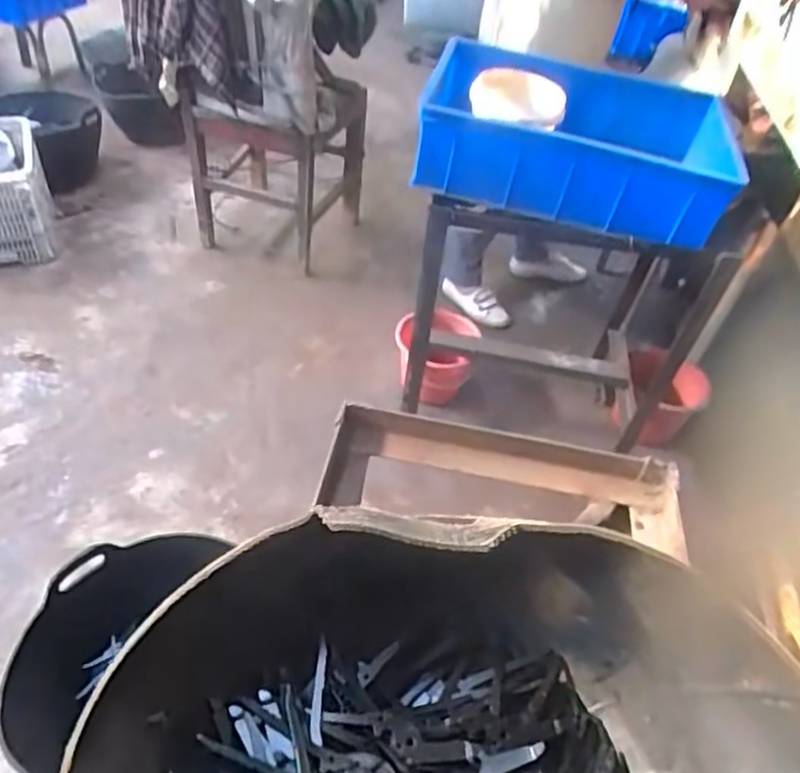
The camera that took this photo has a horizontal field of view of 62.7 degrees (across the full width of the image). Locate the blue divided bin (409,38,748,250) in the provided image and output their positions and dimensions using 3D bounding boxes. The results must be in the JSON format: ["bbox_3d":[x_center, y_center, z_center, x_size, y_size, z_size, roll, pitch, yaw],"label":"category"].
[{"bbox_3d":[0.301,-0.429,1.129,0.488,0.161,0.328,12,44,5],"label":"blue divided bin"}]

